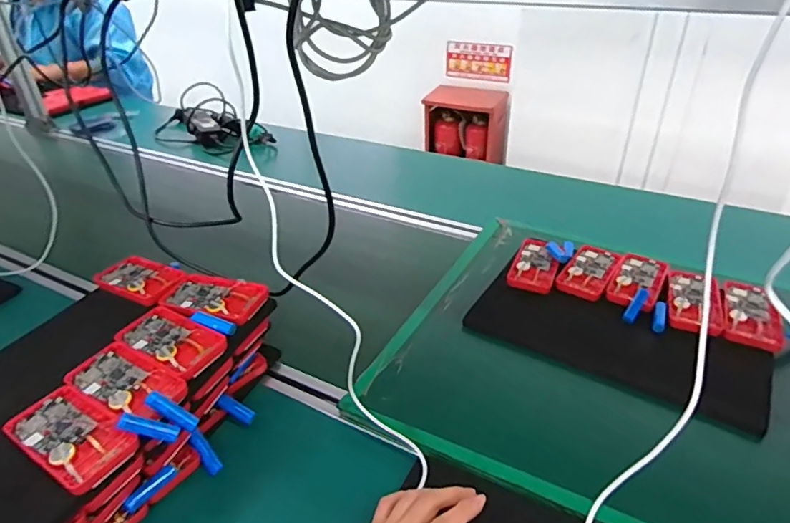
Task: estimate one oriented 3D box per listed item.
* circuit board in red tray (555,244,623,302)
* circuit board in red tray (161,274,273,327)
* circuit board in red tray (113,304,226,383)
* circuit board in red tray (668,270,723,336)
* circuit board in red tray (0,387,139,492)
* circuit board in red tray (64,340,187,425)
[{"bbox_3d":[0.288,0.016,0.773,0.064,0.018,0.124,19,39,29],"label":"circuit board in red tray"},{"bbox_3d":[-0.214,0.042,0.614,0.124,0.013,0.068,9,35,15],"label":"circuit board in red tray"},{"bbox_3d":[-0.242,0.083,0.561,0.124,0.012,0.063,19,39,28],"label":"circuit board in red tray"},{"bbox_3d":[0.405,0.053,0.702,0.066,0.020,0.126,13,36,21],"label":"circuit board in red tray"},{"bbox_3d":[-0.289,0.155,0.466,0.119,0.011,0.067,18,39,27],"label":"circuit board in red tray"},{"bbox_3d":[-0.265,0.124,0.514,0.123,0.016,0.064,18,39,27],"label":"circuit board in red tray"}]

